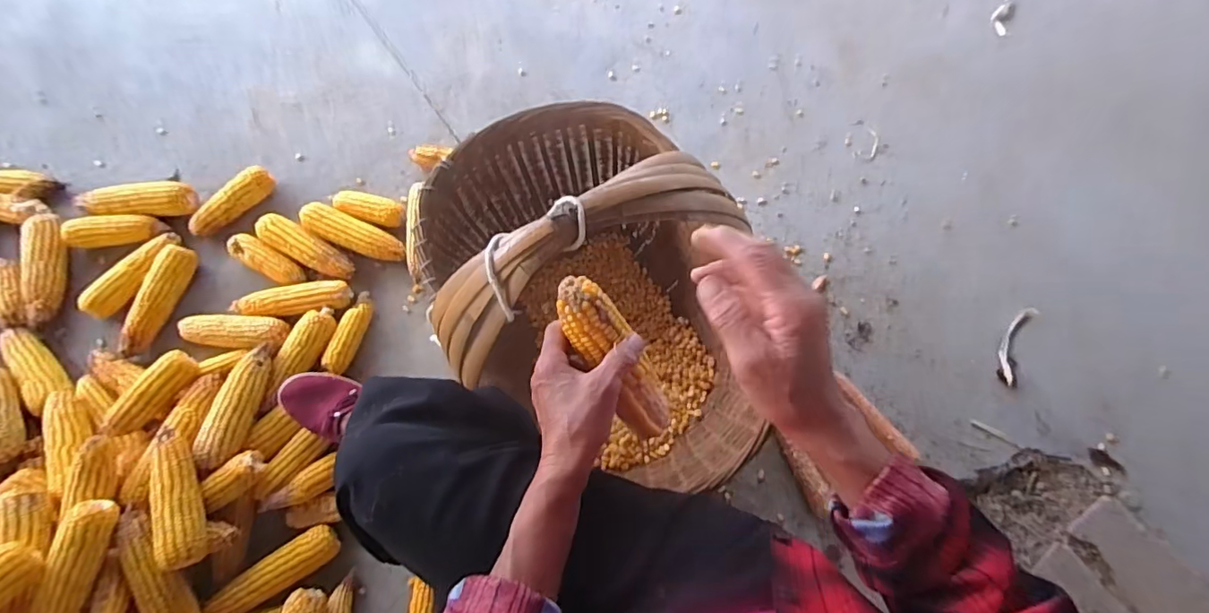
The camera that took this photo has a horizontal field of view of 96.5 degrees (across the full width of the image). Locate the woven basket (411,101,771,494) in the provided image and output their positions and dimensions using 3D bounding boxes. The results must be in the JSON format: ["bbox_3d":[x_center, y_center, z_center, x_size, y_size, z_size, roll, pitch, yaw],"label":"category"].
[{"bbox_3d":[-0.036,-0.033,0.700,0.346,0.395,0.502,-19,73,-8],"label":"woven basket"}]

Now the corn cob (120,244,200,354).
[{"bbox_3d":[-0.708,-0.011,0.856,0.051,0.038,0.185,10,71,2],"label":"corn cob"}]

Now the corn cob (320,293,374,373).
[{"bbox_3d":[-0.413,0.043,0.883,0.037,0.042,0.136,18,72,5],"label":"corn cob"}]

